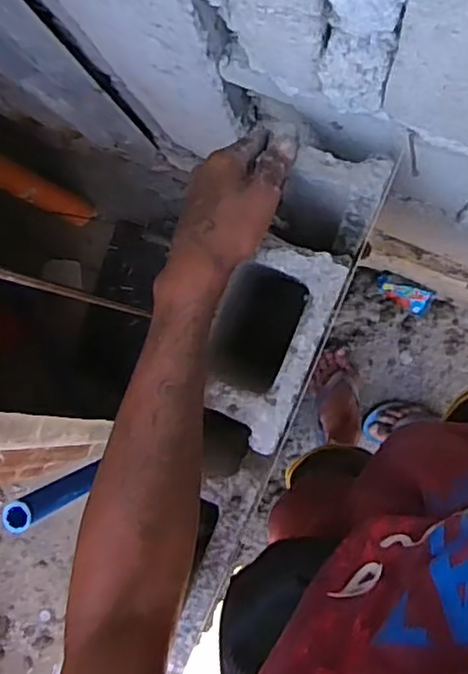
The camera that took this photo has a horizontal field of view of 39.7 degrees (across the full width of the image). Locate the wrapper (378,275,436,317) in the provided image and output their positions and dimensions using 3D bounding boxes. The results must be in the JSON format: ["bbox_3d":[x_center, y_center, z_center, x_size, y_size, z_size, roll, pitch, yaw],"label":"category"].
[{"bbox_3d":[0.331,-0.086,1.268,0.113,0.021,0.052,26,95,-9],"label":"wrapper"}]

